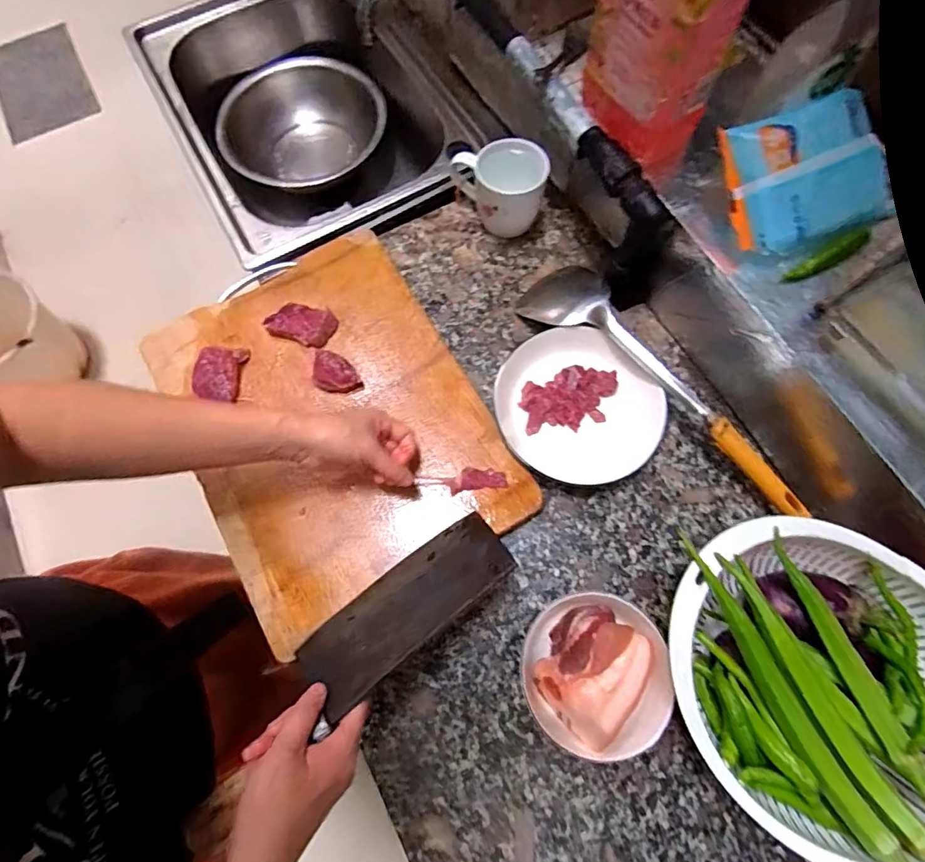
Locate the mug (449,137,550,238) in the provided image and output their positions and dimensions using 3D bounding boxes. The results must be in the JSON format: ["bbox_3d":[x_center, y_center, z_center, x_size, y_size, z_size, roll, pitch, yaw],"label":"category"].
[{"bbox_3d":[0.038,-0.292,0.586,0.115,0.079,0.087,10,73,5],"label":"mug"}]

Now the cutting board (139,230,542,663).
[{"bbox_3d":[-0.142,-0.017,0.524,0.290,0.026,0.381,-30,74,-8],"label":"cutting board"}]

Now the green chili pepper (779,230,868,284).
[{"bbox_3d":[0.321,-0.153,0.437,0.074,0.012,0.019,-31,73,10],"label":"green chili pepper"}]

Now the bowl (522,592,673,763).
[{"bbox_3d":[0.115,0.209,0.431,0.122,0.083,0.116,-1,72,2],"label":"bowl"}]

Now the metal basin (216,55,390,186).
[{"bbox_3d":[-0.272,-0.517,0.890,0.279,0.119,0.279,-1,72,2],"label":"metal basin"}]

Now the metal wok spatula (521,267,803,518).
[{"bbox_3d":[0.219,-0.062,0.539,0.370,0.065,0.091,43,78,13],"label":"metal wok spatula"}]

